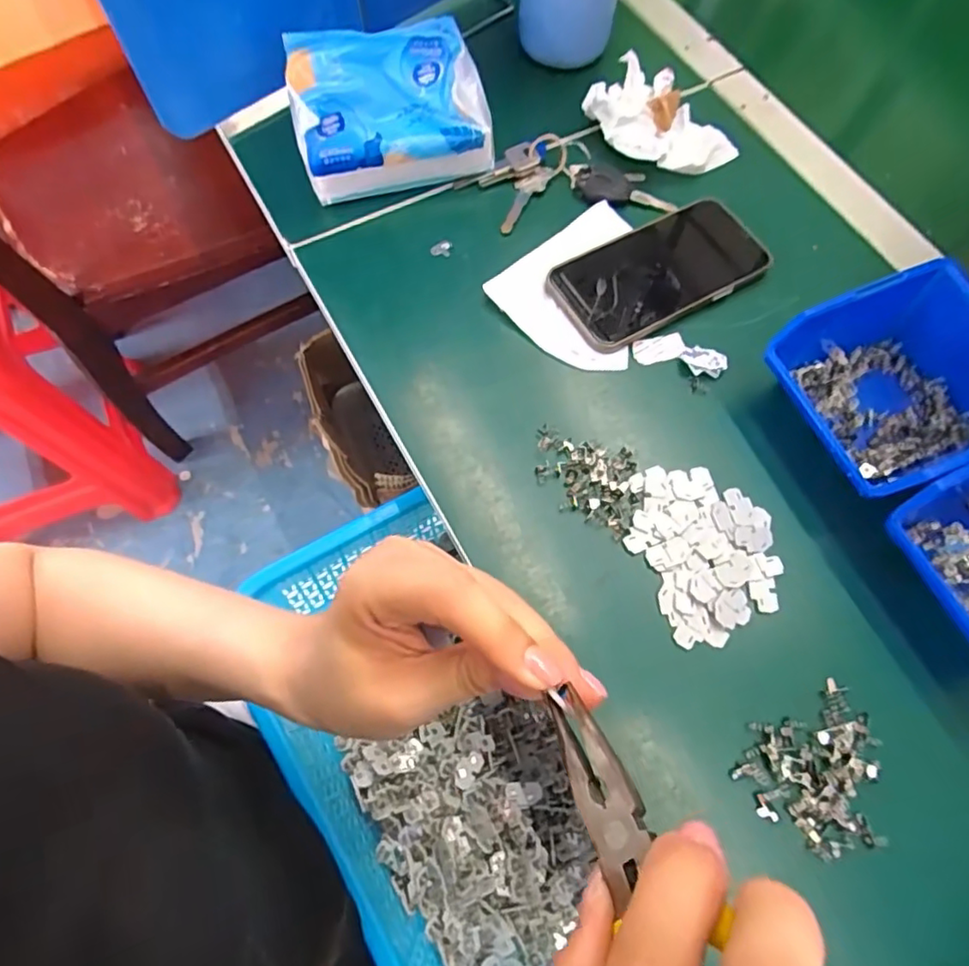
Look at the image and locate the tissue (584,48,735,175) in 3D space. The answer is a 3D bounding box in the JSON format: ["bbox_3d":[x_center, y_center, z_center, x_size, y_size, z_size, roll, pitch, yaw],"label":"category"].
[{"bbox_3d":[0.143,-0.290,0.481,0.106,0.043,0.089,43,73,15],"label":"tissue"}]

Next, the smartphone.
[{"bbox_3d":[0.129,-0.155,0.444,0.152,0.010,0.078,-27,71,-12],"label":"smartphone"}]

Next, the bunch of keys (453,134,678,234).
[{"bbox_3d":[0.064,-0.236,0.470,0.165,0.015,0.079,-2,68,-2],"label":"bunch of keys"}]

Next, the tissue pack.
[{"bbox_3d":[-0.068,-0.270,0.444,0.135,0.085,0.067,-13,69,-7],"label":"tissue pack"}]

